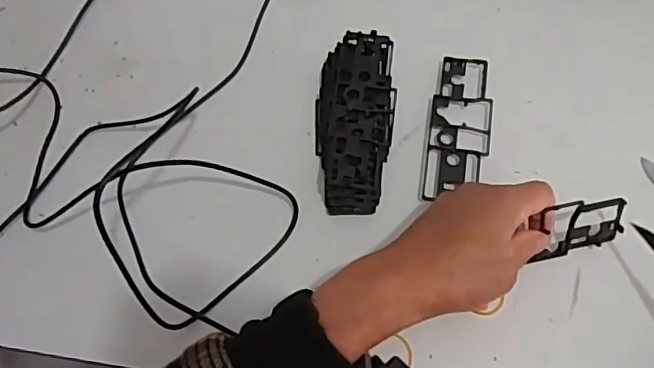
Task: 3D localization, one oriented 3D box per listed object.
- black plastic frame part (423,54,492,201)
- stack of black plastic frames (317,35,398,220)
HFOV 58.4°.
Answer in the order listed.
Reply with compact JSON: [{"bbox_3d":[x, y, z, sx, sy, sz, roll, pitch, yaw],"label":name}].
[{"bbox_3d":[0.099,-0.042,0.434,0.044,0.006,0.121,8,67,6],"label":"black plastic frame part"},{"bbox_3d":[0.019,-0.045,0.425,0.055,0.036,0.131,3,67,4],"label":"stack of black plastic frames"}]

